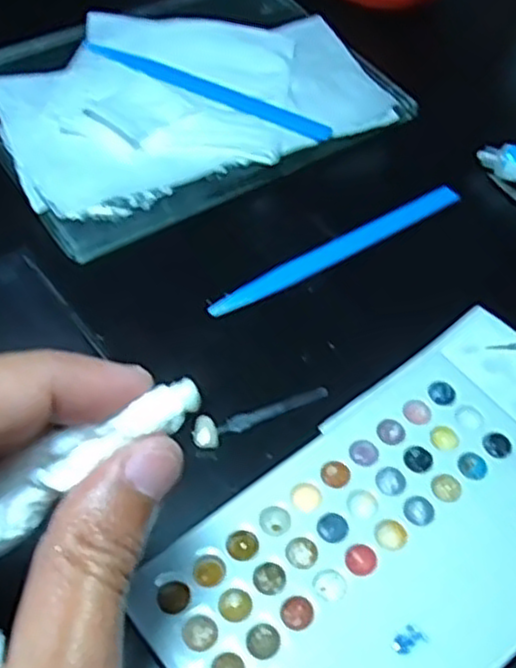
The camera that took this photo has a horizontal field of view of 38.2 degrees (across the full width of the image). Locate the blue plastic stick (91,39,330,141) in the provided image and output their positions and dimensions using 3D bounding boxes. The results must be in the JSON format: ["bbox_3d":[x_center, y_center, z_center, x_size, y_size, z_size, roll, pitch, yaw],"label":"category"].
[{"bbox_3d":[-0.027,-0.123,0.374,0.135,0.004,0.011,23,56,11],"label":"blue plastic stick"}]

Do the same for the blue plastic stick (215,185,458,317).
[{"bbox_3d":[0.038,-0.039,0.339,0.137,0.005,0.013,-27,61,-22],"label":"blue plastic stick"}]

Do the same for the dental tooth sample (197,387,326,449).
[{"bbox_3d":[0.002,0.031,0.283,0.055,0.005,0.012,-14,57,-15],"label":"dental tooth sample"}]

